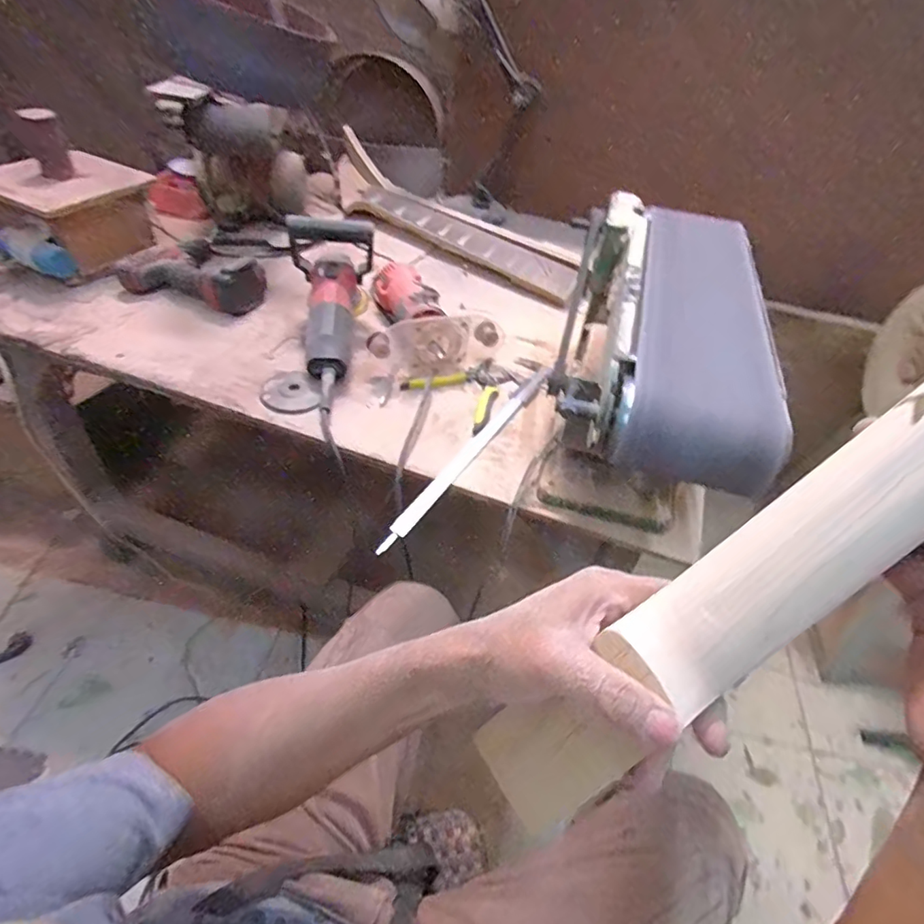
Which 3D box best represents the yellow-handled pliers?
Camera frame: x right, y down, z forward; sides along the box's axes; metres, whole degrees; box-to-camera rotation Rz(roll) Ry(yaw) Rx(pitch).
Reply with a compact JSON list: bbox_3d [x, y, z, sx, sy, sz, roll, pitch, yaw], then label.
[{"bbox_3d":[0.012,-0.115,0.784,0.143,0.018,0.149,33,51,23],"label":"yellow-handled pliers"}]

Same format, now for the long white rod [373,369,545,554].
[{"bbox_3d":[0.018,-0.019,0.698,0.022,0.012,0.392,27,49,18],"label":"long white rod"}]

